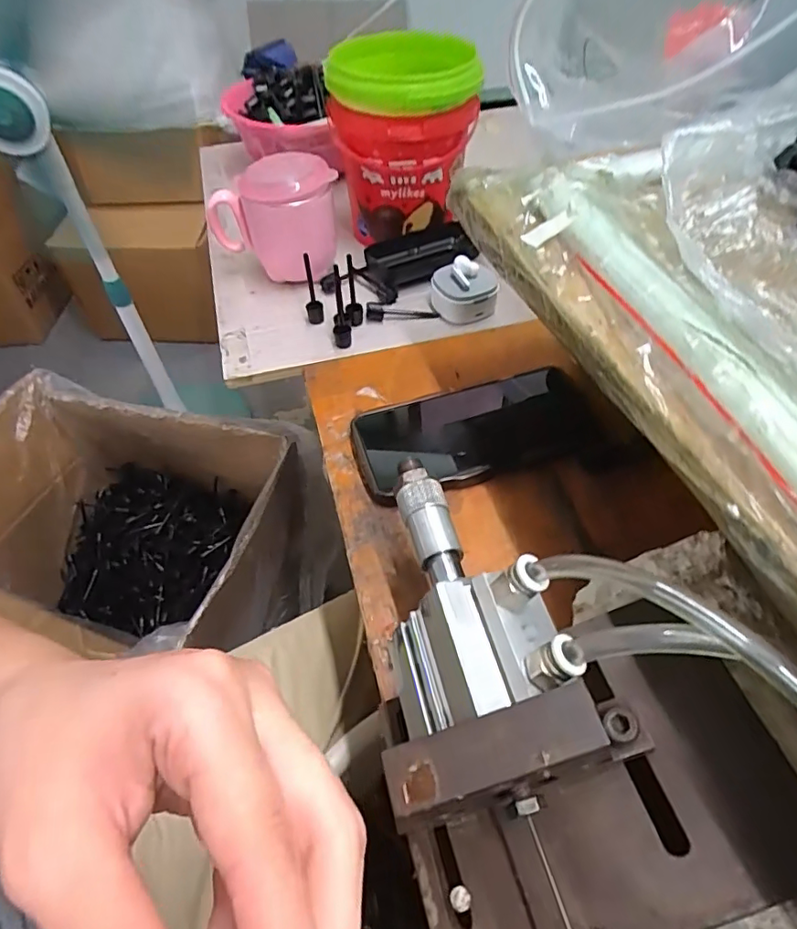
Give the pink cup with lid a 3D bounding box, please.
[{"bbox_3d":[-0.112,-0.217,0.488,0.101,0.098,0.072,-20,54,-14],"label":"pink cup with lid"}]

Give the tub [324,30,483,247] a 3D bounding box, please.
[{"bbox_3d":[0.006,-0.305,0.515,0.129,0.150,0.137,0,51,2],"label":"tub"}]

